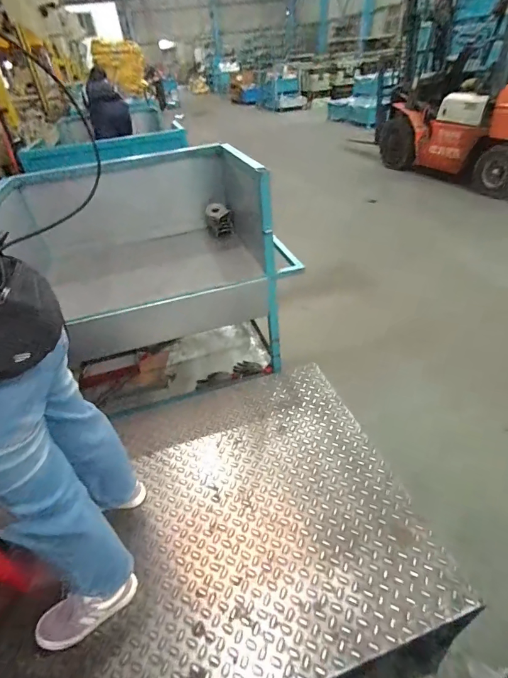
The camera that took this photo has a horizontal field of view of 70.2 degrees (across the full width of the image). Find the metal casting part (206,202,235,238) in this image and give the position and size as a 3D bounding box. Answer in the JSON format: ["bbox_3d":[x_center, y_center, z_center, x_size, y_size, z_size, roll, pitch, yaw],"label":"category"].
[{"bbox_3d":[-0.171,-0.608,1.854,0.135,0.159,0.080,-7,37,-1],"label":"metal casting part"}]

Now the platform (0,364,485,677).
[{"bbox_3d":[-0.176,0.684,1.244,1.324,0.316,1.065,-15,38,-10],"label":"platform"}]

